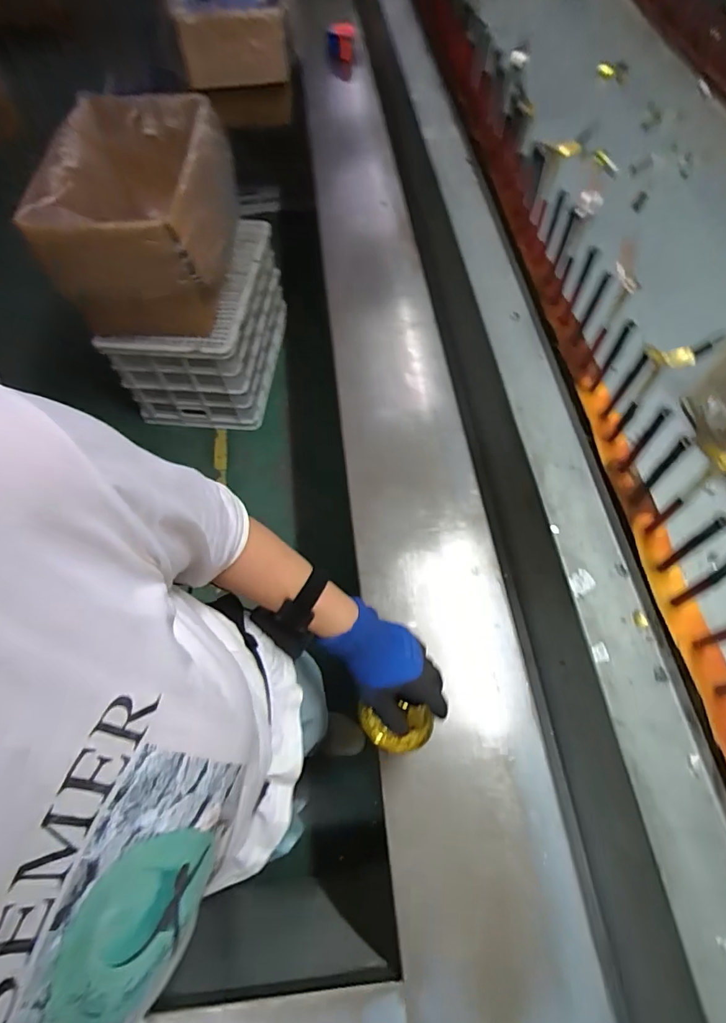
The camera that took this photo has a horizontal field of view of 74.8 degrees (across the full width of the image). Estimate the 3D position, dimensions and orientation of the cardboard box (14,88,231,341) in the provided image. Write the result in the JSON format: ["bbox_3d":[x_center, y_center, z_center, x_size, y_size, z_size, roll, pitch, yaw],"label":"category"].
[{"bbox_3d":[-0.643,-0.855,1.392,0.411,0.381,0.548,1,64,3],"label":"cardboard box"}]

